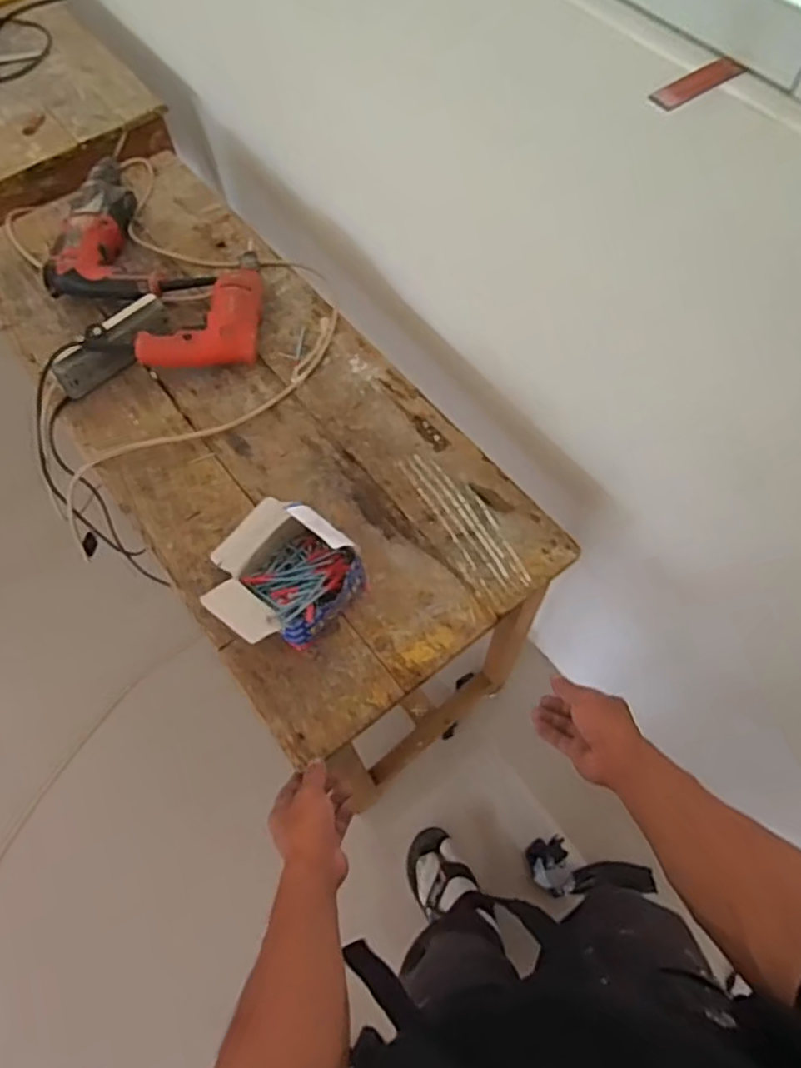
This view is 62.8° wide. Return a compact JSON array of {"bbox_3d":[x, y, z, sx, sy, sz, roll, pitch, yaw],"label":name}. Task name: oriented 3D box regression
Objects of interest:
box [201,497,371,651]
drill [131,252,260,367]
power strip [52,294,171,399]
[{"bbox_3d":[-0.154,0.043,0.772,0.187,0.123,0.153,34,69,17],"label":"box"},{"bbox_3d":[-0.305,-0.355,1.027,0.175,0.065,0.223,-3,63,0],"label":"drill"},{"bbox_3d":[-0.417,-0.273,0.967,0.032,0.074,0.187,40,71,19],"label":"power strip"}]

